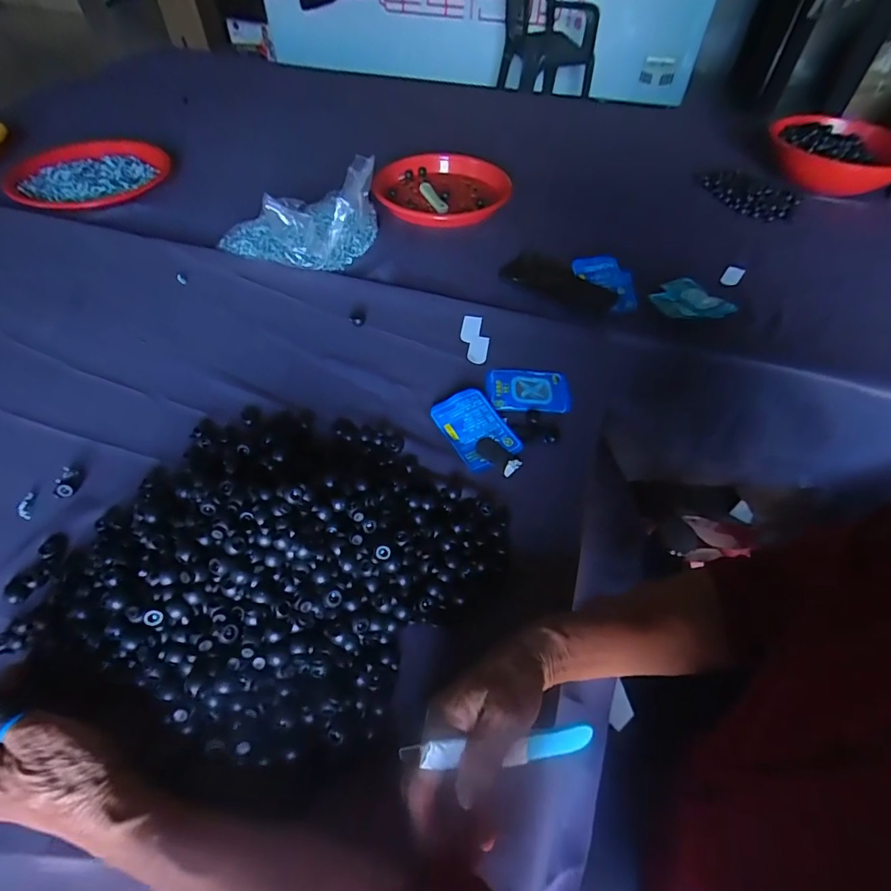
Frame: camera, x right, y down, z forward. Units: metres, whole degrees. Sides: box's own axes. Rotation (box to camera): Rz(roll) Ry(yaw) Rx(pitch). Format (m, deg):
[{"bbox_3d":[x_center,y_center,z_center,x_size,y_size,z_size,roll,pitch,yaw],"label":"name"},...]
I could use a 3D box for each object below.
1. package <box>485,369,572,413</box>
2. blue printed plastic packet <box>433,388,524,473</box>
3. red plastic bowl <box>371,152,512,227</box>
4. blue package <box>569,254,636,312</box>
[{"bbox_3d":[0.096,-0.066,0.565,0.094,0.005,0.065,3,53,-1],"label":"package"},{"bbox_3d":[0.033,-0.020,0.522,0.065,0.009,0.094,-25,58,-20],"label":"blue printed plastic packet"},{"bbox_3d":[-0.009,-0.440,0.842,0.231,0.042,0.201,10,53,4],"label":"red plastic bowl"},{"bbox_3d":[0.241,-0.239,0.705,0.073,0.014,0.124,-19,57,-17],"label":"blue package"}]

